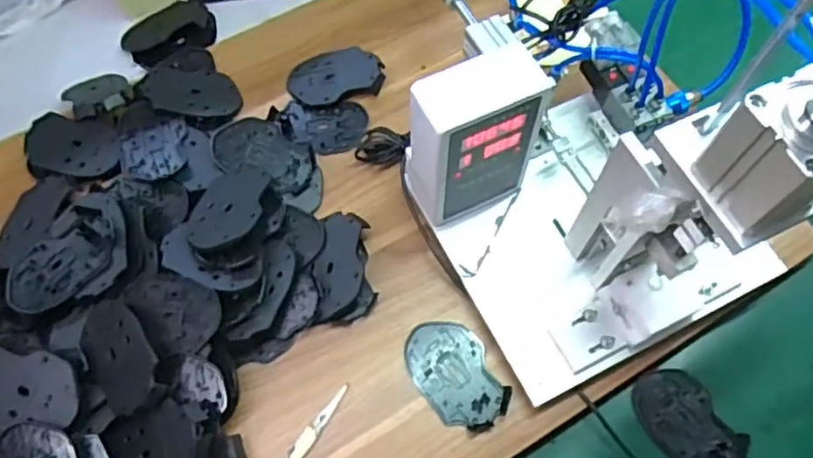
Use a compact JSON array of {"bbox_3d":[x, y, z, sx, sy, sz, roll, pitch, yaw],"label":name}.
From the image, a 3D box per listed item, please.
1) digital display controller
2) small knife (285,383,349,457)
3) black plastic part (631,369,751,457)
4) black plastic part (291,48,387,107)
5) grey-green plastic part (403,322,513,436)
[{"bbox_3d":[0.061,-0.083,0.612,0.111,0.176,0.071,-24,69,-10],"label":"digital display controller"},{"bbox_3d":[-0.091,0.196,0.610,0.015,0.004,0.114,34,70,13],"label":"small knife"},{"bbox_3d":[0.280,0.193,0.635,0.074,0.015,0.116,-35,71,-14],"label":"black plastic part"},{"bbox_3d":[-0.086,-0.183,0.780,0.113,0.028,0.071,-6,67,-3],"label":"black plastic part"},{"bbox_3d":[0.048,0.143,0.635,0.074,0.009,0.115,-27,69,-12],"label":"grey-green plastic part"}]

